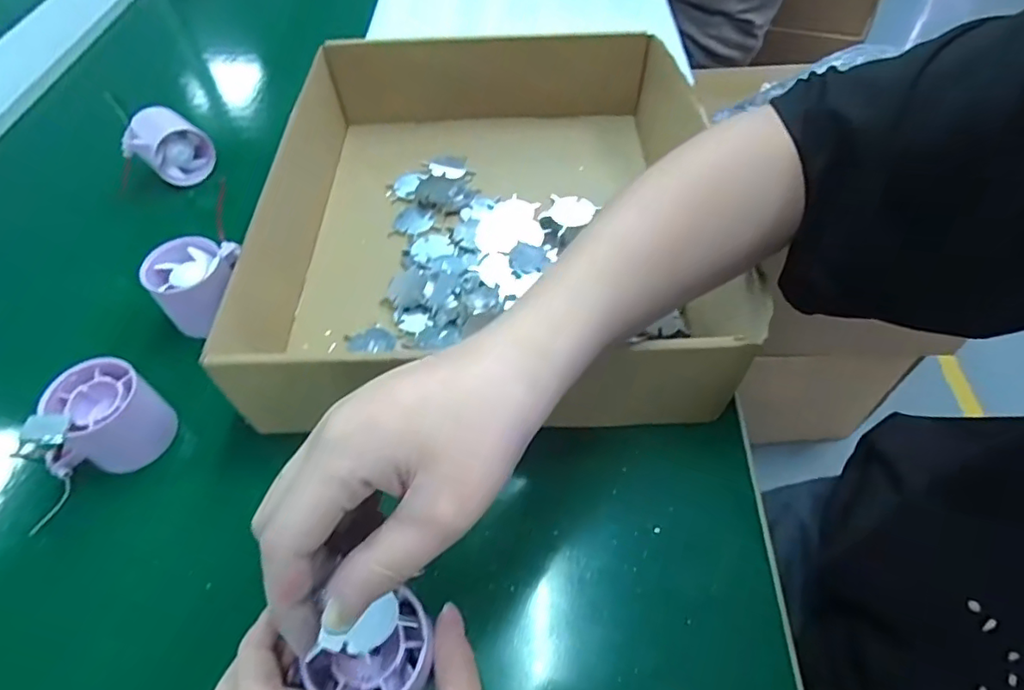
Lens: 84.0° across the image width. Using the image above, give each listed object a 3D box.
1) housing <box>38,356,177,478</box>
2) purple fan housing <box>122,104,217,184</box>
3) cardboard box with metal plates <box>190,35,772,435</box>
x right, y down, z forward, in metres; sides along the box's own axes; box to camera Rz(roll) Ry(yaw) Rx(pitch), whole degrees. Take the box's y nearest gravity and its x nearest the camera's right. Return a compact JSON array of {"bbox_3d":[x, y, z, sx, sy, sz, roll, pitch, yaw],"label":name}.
[{"bbox_3d":[-0.252,0.045,0.356,0.060,0.046,0.054,-17,54,-9],"label":"housing"},{"bbox_3d":[-0.321,-0.182,0.528,0.053,0.052,0.061,32,61,24],"label":"purple fan housing"},{"bbox_3d":[-0.011,-0.107,0.426,0.301,0.084,0.342,-3,54,1],"label":"cardboard box with metal plates"}]

